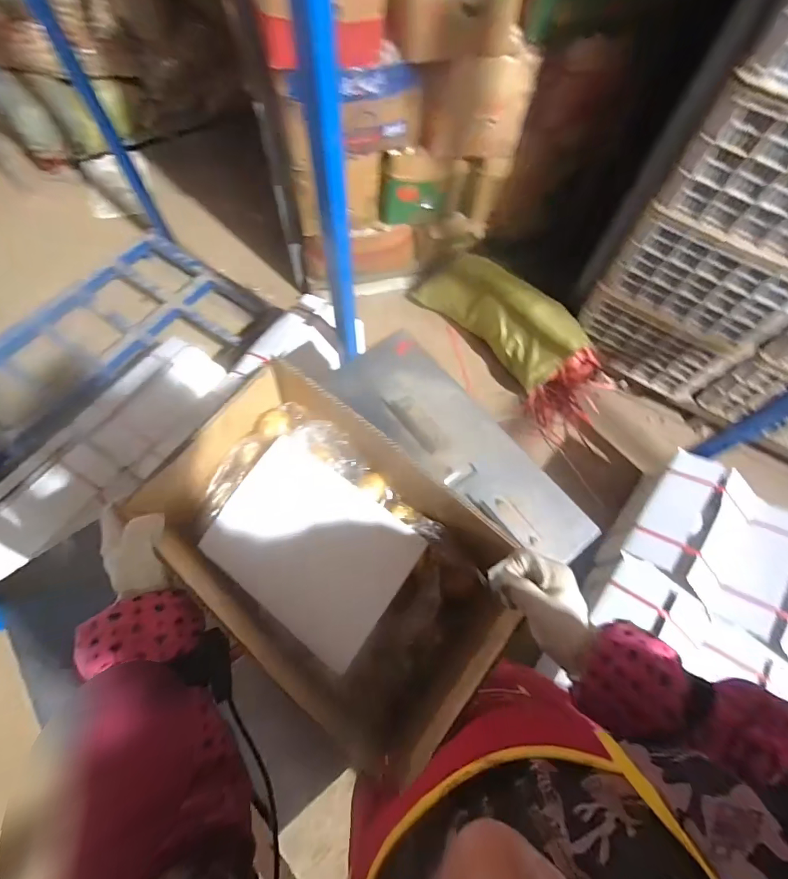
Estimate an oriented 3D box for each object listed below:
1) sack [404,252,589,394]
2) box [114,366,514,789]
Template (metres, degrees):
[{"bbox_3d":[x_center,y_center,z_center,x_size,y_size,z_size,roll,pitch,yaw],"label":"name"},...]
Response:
[{"bbox_3d":[0.419,-0.520,1.705,0.253,0.230,0.724,-40,73,-17],"label":"sack"},{"bbox_3d":[-0.091,0.124,0.512,0.484,0.127,0.286,39,70,14],"label":"box"}]

